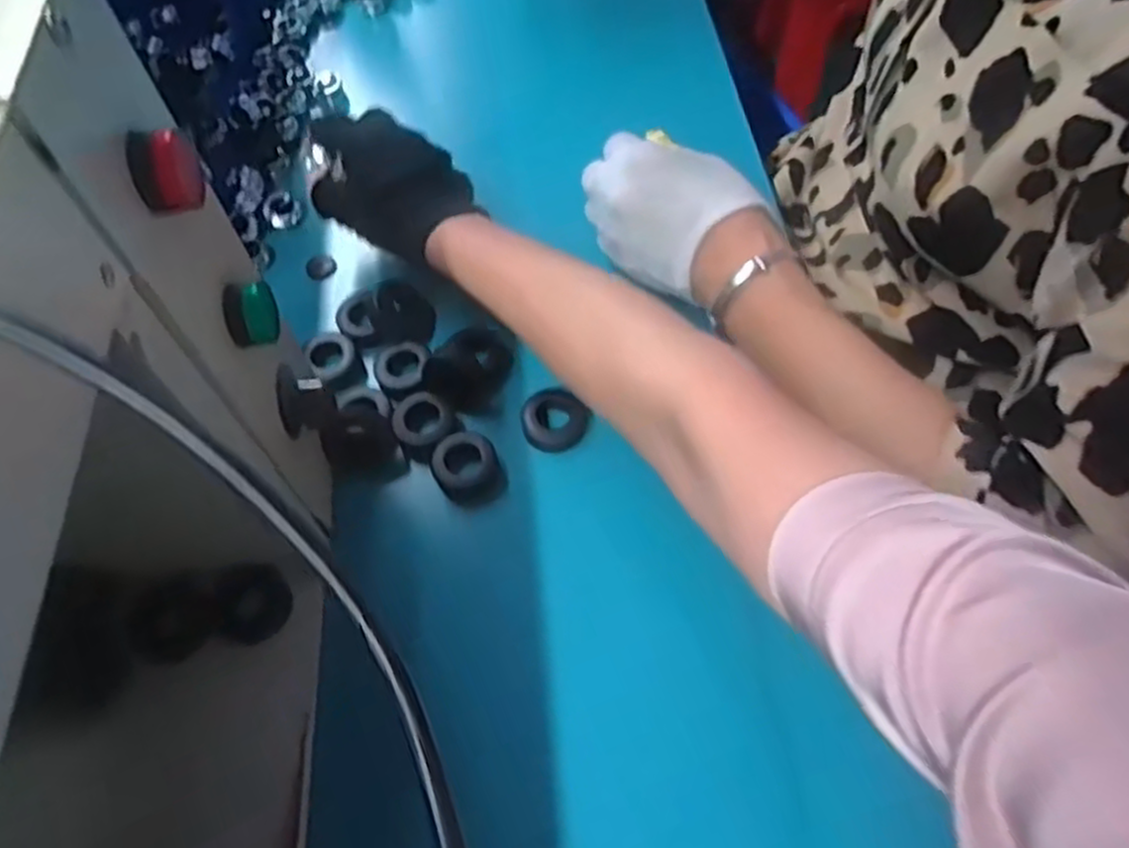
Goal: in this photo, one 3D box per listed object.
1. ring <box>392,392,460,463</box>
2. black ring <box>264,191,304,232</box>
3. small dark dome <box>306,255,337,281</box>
[{"bbox_3d":[-0.084,-0.001,0.457,0.035,0.018,0.037,0,63,-1],"label":"ring"},{"bbox_3d":[-0.202,-0.153,0.547,0.025,0.010,0.027,0,63,-1],"label":"black ring"},{"bbox_3d":[-0.170,-0.110,0.536,0.020,0.004,0.020,0,63,-1],"label":"small dark dome"}]

